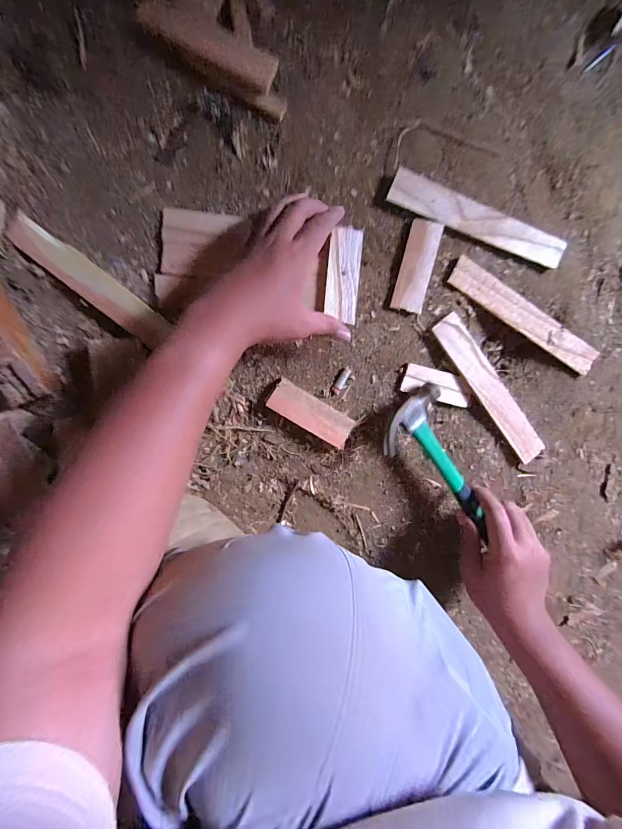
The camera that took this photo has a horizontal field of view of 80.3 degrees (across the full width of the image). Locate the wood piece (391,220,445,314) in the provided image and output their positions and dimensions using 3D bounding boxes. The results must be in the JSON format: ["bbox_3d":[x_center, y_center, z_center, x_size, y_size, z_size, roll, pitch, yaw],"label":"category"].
[{"bbox_3d":[0.124,-0.172,0.428,0.037,0.007,0.101,12,97,-6],"label":"wood piece"}]

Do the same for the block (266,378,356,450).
[{"bbox_3d":[0.001,-0.001,0.435,0.101,0.020,0.038,31,95,-8],"label":"block"}]

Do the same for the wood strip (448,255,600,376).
[{"bbox_3d":[0.260,-0.118,0.449,0.217,0.009,0.033,32,95,-8],"label":"wood strip"}]

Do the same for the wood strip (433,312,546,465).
[{"bbox_3d":[0.224,-0.029,0.460,0.037,0.011,0.216,-38,99,2],"label":"wood strip"}]

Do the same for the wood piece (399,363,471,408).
[{"bbox_3d":[0.157,-0.035,0.451,0.091,0.010,0.035,15,97,-6],"label":"wood piece"}]

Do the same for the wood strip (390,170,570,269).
[{"bbox_3d":[0.193,-0.223,0.425,0.214,0.016,0.037,22,96,-7],"label":"wood strip"}]

